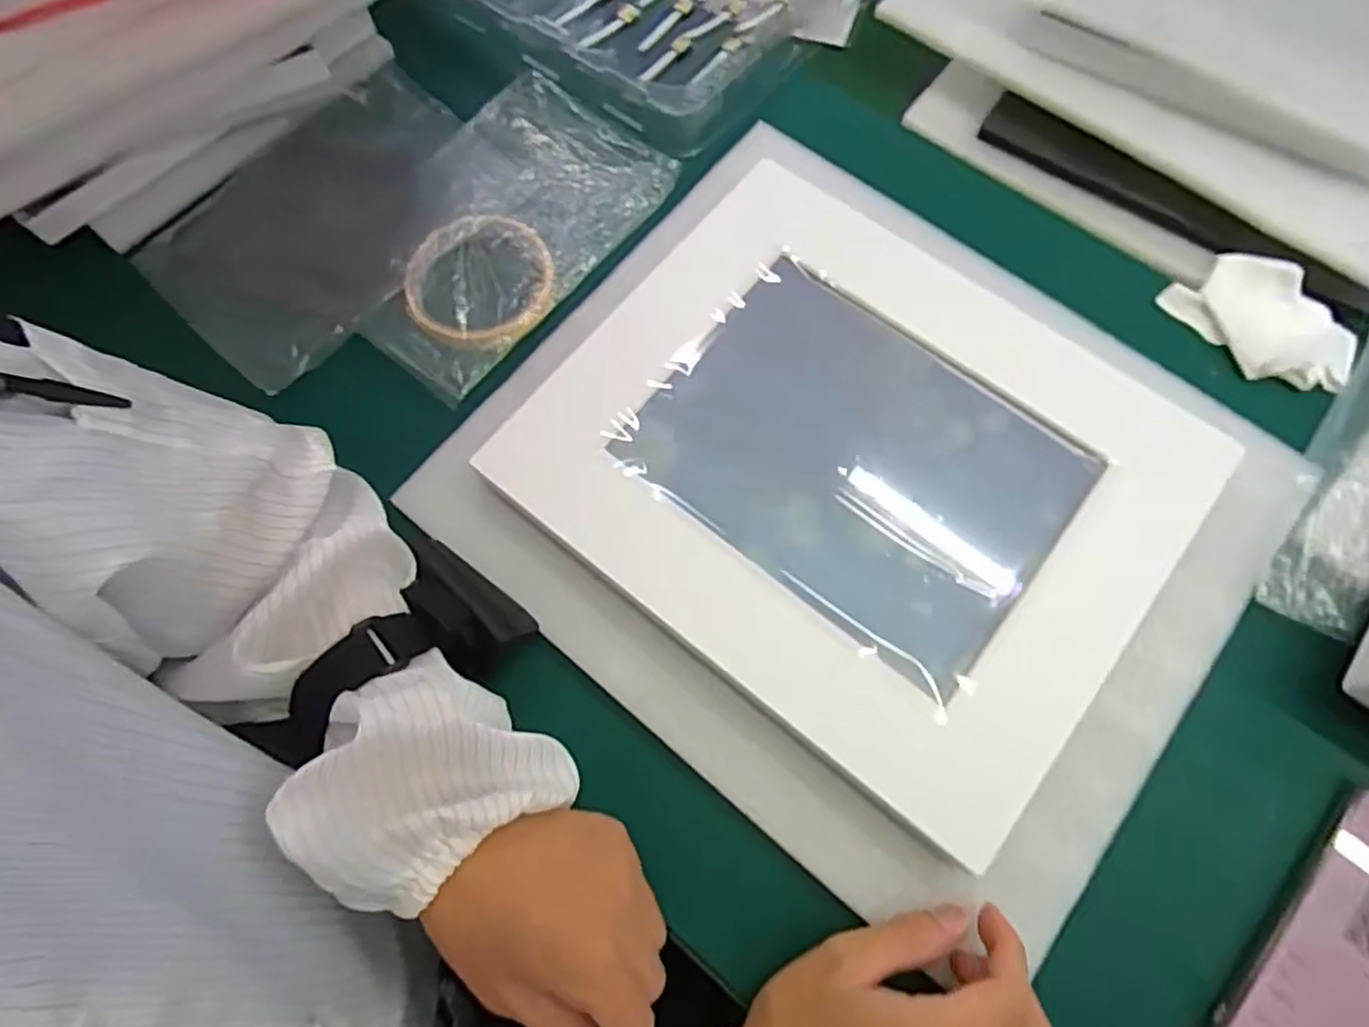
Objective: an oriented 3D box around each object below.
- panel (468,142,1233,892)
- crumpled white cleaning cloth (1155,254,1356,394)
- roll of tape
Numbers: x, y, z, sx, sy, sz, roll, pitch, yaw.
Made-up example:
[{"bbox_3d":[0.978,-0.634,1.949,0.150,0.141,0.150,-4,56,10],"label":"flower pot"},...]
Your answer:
[{"bbox_3d":[0.084,-0.027,0.360,0.295,0.025,0.246,38,75,12],"label":"panel"},{"bbox_3d":[0.332,-0.109,0.401,0.061,0.017,0.096,-36,74,-12],"label":"crumpled white cleaning cloth"},{"bbox_3d":[-0.120,-0.140,0.416,0.083,0.012,0.090,0,71,0],"label":"roll of tape"}]

